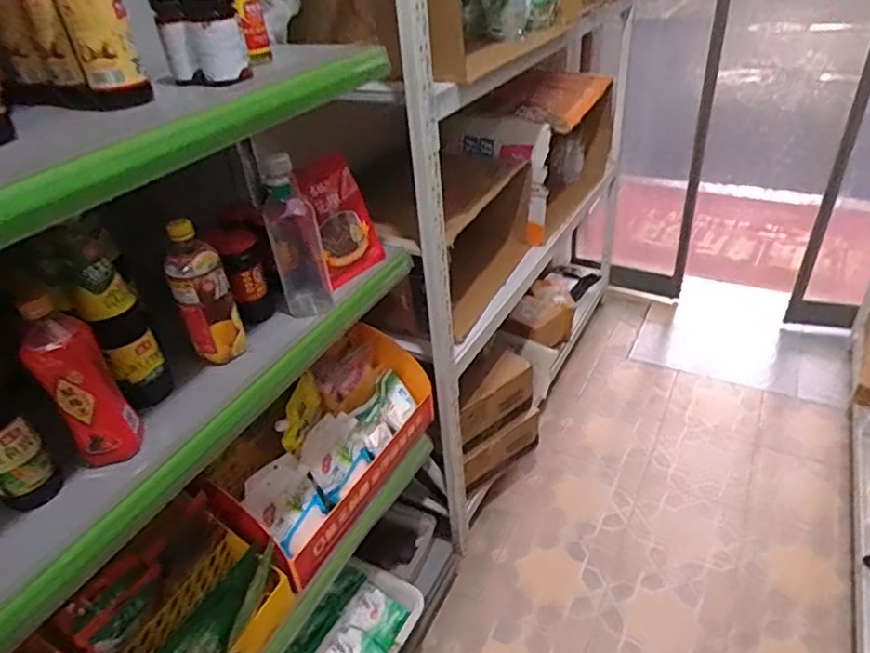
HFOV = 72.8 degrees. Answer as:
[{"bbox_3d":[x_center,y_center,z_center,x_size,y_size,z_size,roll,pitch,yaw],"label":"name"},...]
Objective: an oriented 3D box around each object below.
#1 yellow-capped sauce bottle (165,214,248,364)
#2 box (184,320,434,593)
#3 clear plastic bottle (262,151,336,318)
[{"bbox_3d":[-0.324,-0.049,0.827,0.071,0.202,0.089,-19,36,-19],"label":"yellow-capped sauce bottle"},{"bbox_3d":[-0.212,0.216,1.151,0.189,0.249,0.531,13,38,25],"label":"box"},{"bbox_3d":[-0.216,-0.142,0.915,0.075,0.259,0.082,-13,35,-10],"label":"clear plastic bottle"}]

